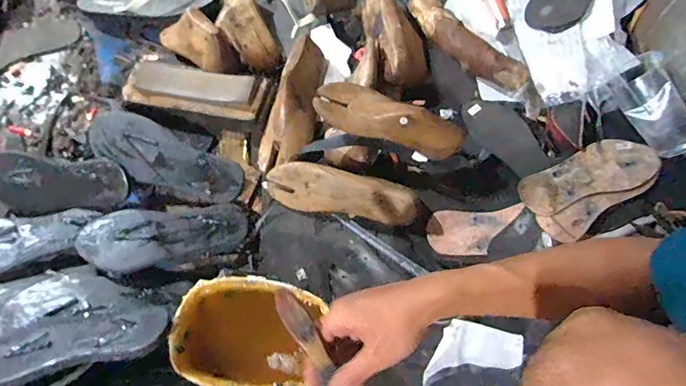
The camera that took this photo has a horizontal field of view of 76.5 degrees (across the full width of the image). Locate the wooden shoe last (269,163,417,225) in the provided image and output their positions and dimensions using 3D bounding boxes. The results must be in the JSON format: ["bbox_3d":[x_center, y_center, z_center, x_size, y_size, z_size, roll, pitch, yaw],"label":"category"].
[{"bbox_3d":[-0.002,0.002,0.652,0.224,0.060,0.057,12,68,2],"label":"wooden shoe last"}]

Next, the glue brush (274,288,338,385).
[{"bbox_3d":[-0.023,0.154,0.400,0.058,0.013,0.144,-27,90,-11],"label":"glue brush"}]

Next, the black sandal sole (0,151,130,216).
[{"bbox_3d":[-0.452,-0.012,0.678,0.245,0.019,0.091,5,109,5],"label":"black sandal sole"}]

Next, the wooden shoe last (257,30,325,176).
[{"bbox_3d":[-0.075,-0.145,0.719,0.072,0.066,0.231,16,87,6],"label":"wooden shoe last"}]

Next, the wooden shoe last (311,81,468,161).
[{"bbox_3d":[0.072,-0.108,0.672,0.228,0.082,0.065,17,68,4],"label":"wooden shoe last"}]

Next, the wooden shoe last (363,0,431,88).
[{"bbox_3d":[0.092,-0.293,0.789,0.091,0.083,0.244,-5,68,-5],"label":"wooden shoe last"}]

